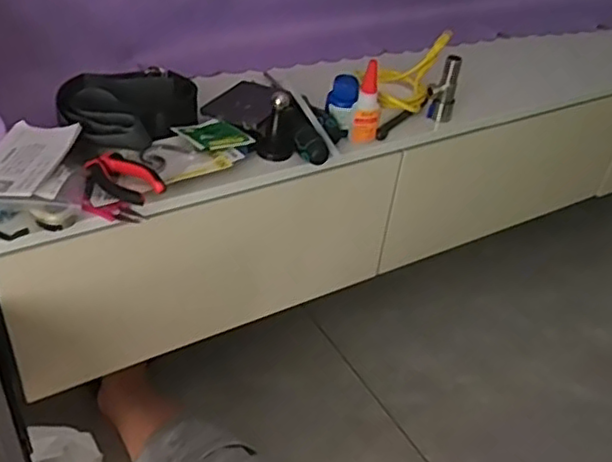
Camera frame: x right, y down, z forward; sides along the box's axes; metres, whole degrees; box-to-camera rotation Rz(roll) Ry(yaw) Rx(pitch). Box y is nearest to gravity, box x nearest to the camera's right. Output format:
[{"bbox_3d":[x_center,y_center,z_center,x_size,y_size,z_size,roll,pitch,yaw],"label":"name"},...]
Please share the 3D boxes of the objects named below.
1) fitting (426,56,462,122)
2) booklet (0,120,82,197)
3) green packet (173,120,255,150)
[{"bbox_3d":[0.182,-0.187,0.862,0.033,0.092,0.027,23,41,19],"label":"fitting"},{"bbox_3d":[-0.285,-0.072,0.648,0.074,0.008,0.135,4,38,4],"label":"booklet"},{"bbox_3d":[-0.107,-0.115,0.750,0.069,0.012,0.086,-23,47,-33],"label":"green packet"}]

